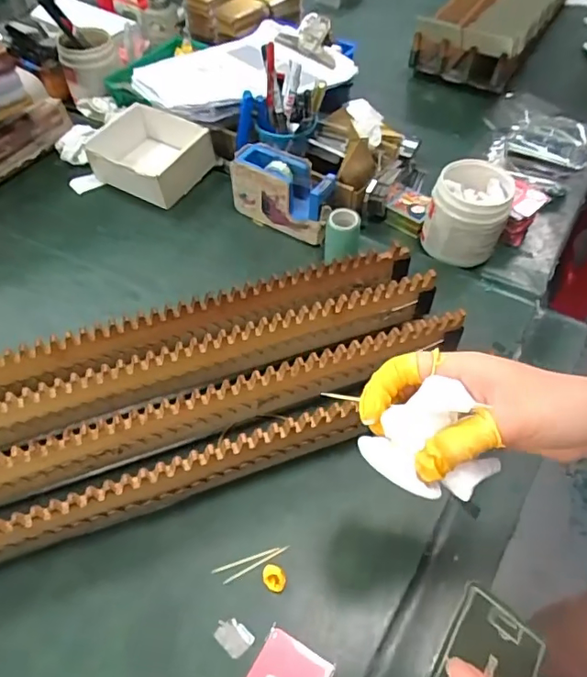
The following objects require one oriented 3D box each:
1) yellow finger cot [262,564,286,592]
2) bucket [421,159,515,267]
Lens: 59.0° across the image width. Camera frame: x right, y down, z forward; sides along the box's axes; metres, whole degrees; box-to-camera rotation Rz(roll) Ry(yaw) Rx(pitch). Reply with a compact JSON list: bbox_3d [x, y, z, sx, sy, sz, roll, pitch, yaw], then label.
[{"bbox_3d":[-0.016,0.201,0.434,0.020,0.015,0.017,8,54,6],"label":"yellow finger cot"},{"bbox_3d":[0.221,-0.161,0.666,0.092,0.094,0.089,11,54,8],"label":"bucket"}]

